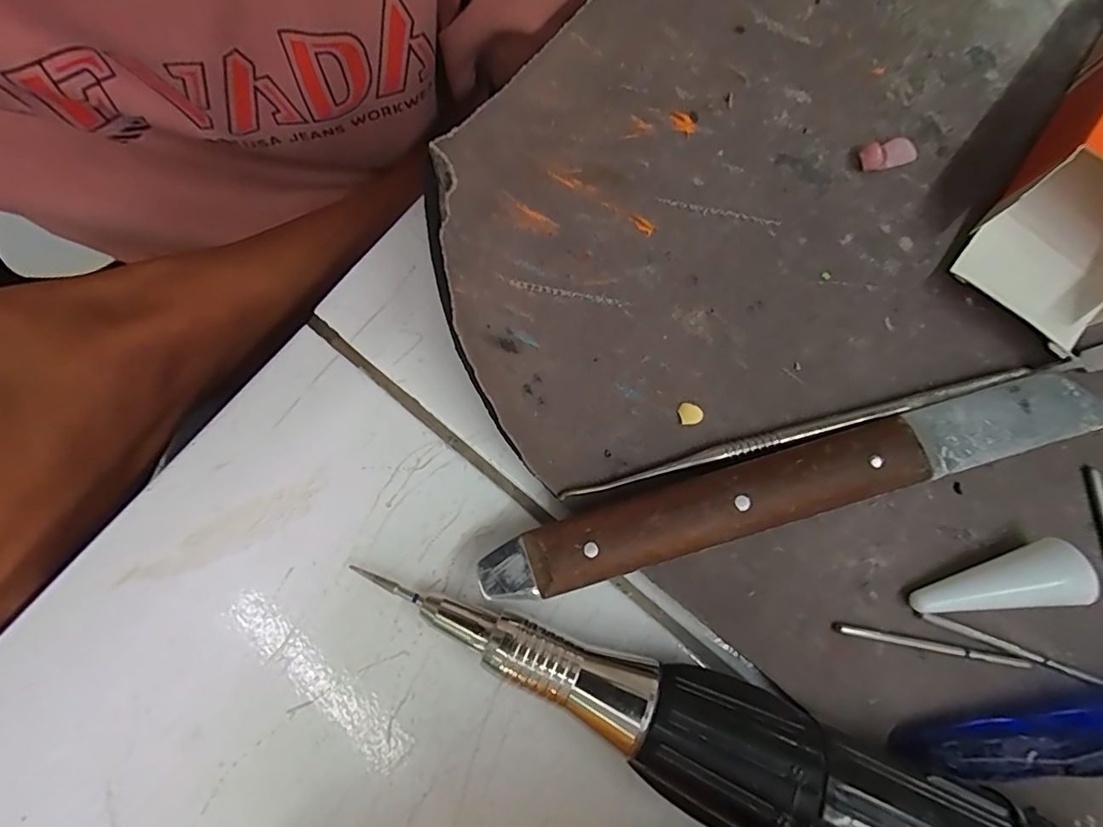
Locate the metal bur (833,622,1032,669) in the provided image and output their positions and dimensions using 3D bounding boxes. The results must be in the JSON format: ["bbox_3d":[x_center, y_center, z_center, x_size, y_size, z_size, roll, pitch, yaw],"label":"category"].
[{"bbox_3d":[0.088,0.053,0.119,0.044,0.004,0.004,13,81,0],"label":"metal bur"}]

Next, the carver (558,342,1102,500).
[{"bbox_3d":[0.077,0.000,0.126,0.152,0.004,0.005,-13,82,-4],"label":"carver"}]

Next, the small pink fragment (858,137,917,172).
[{"bbox_3d":[0.088,-0.068,0.137,0.013,0.006,0.006,-12,82,-4],"label":"small pink fragment"}]

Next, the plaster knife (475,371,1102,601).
[{"bbox_3d":[0.055,0.016,0.119,0.144,0.017,0.016,-16,82,-5],"label":"plaster knife"}]

